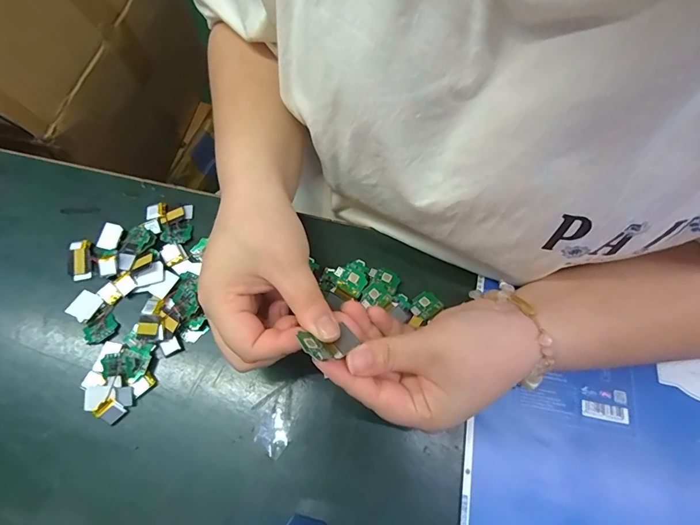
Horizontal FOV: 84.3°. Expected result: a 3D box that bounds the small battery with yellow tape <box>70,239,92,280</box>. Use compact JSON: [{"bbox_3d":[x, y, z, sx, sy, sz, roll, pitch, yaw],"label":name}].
[{"bbox_3d":[-0.227,-0.003,0.325,0.017,0.005,0.035,-13,70,-5],"label":"small battery with yellow tape"}]

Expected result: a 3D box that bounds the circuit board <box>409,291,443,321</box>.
[{"bbox_3d":[0.060,0.034,0.310,0.024,0.004,0.018,-32,62,-18],"label":"circuit board"}]

